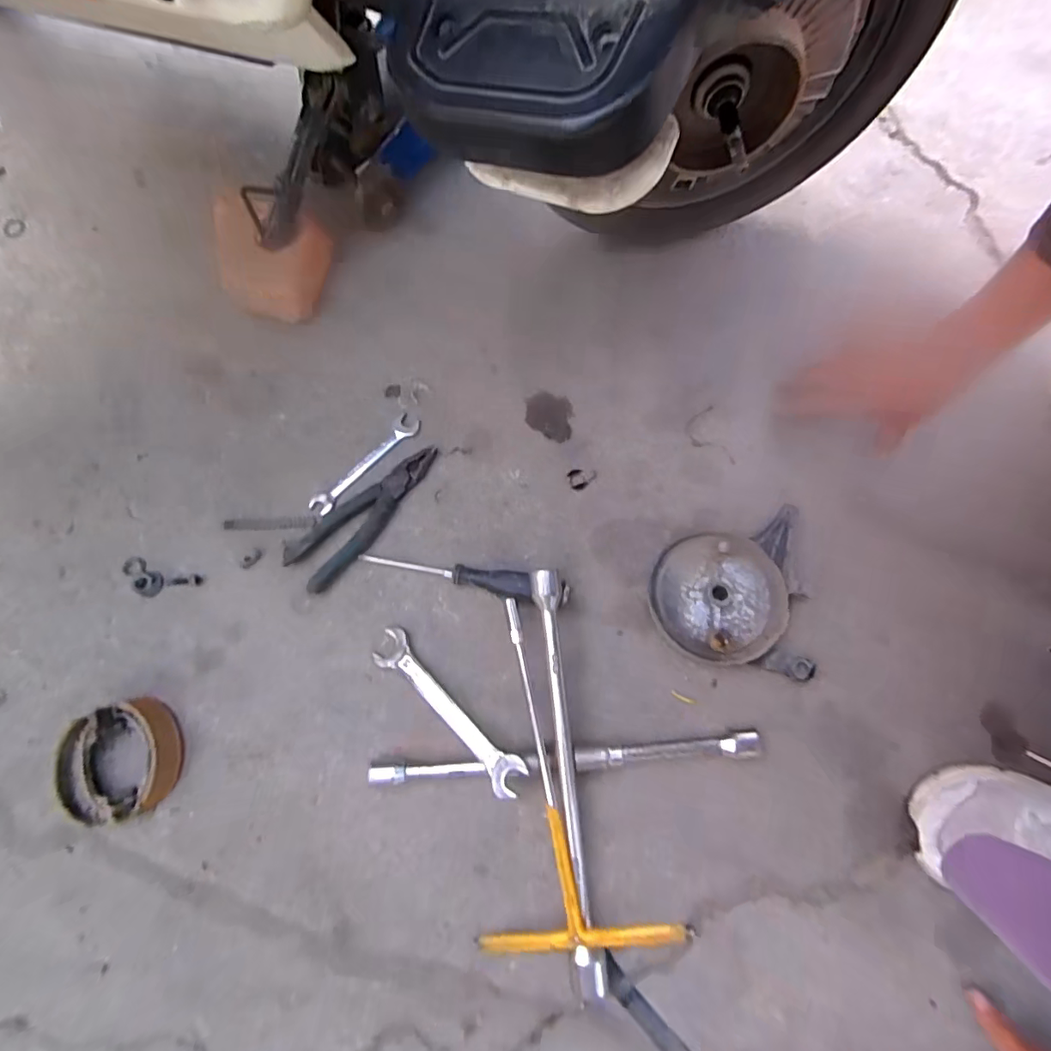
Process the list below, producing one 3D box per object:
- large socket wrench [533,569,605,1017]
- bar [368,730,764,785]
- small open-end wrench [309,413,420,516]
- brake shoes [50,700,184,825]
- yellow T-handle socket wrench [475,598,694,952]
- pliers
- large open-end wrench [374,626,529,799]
[{"bbox_3d":[0.037,0.216,0.449,0.022,0.037,0.349,-6,76,-1],"label":"large socket wrench"},{"bbox_3d":[0.036,0.212,0.466,0.353,0.025,0.022,-4,76,0],"label":"bar"},{"bbox_3d":[-0.174,-0.067,0.553,0.028,0.007,0.144,41,80,10],"label":"small open-end wrench"},{"bbox_3d":[-0.378,0.220,0.472,0.107,0.029,0.099,-26,77,-6],"label":"brake shoes"},{"bbox_3d":[0.011,0.209,0.446,0.165,0.050,0.288,-14,77,-3],"label":"yellow T-handle socket wrench"},{"bbox_3d":[-0.166,-0.016,0.533,0.057,0.021,0.185,43,80,10],"label":"pliers"},{"bbox_3d":[-0.074,0.168,0.475,0.187,0.006,0.036,39,72,19],"label":"large open-end wrench"}]

